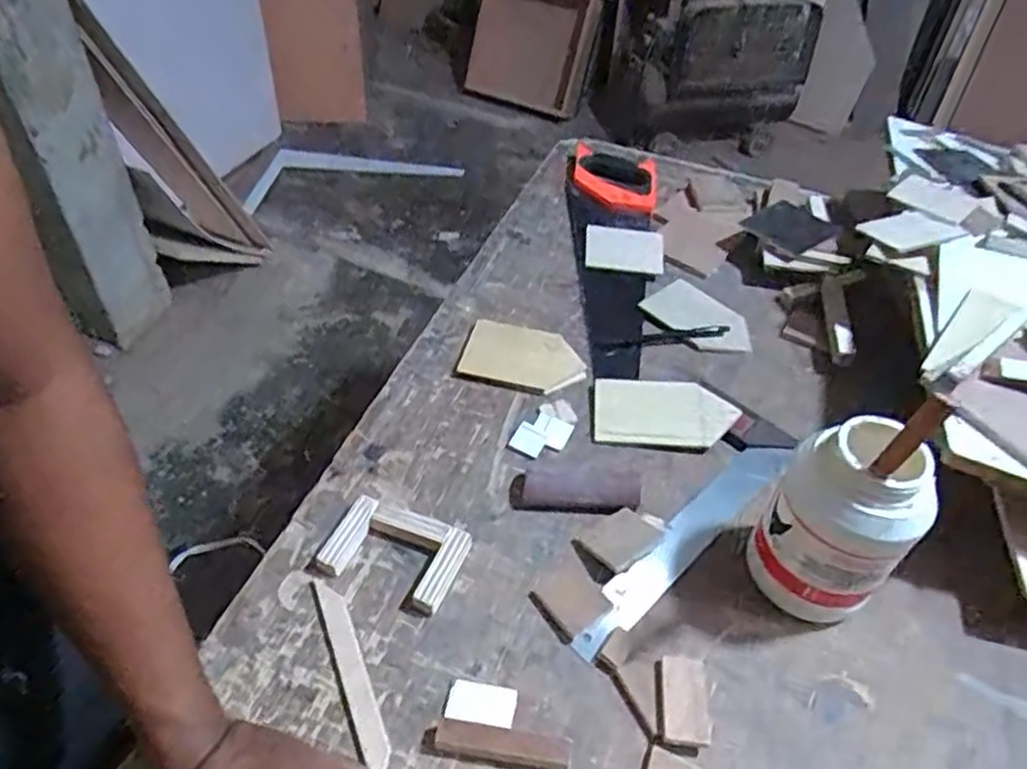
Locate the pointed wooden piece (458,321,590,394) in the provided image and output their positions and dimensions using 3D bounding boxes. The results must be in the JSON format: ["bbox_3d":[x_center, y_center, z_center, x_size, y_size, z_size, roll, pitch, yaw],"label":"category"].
[{"bbox_3d":[0.011,-0.028,0.752,0.124,0.009,0.083,16,47,11],"label":"pointed wooden piece"}]

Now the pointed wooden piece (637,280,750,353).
[{"bbox_3d":[0.211,-0.075,0.815,0.089,0.014,0.125,-28,54,-28],"label":"pointed wooden piece"}]

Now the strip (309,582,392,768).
[{"bbox_3d":[-0.117,0.206,0.521,0.021,0.004,0.148,-16,49,-19],"label":"strip"}]

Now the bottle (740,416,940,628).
[{"bbox_3d":[0.240,0.100,0.539,0.096,0.160,0.085,35,53,26],"label":"bottle"}]

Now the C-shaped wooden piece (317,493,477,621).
[{"bbox_3d":[-0.096,0.134,0.576,0.105,0.021,0.067,18,47,13],"label":"C-shaped wooden piece"}]

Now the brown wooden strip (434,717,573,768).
[{"bbox_3d":[-0.007,0.239,0.478,0.088,0.017,0.020,8,46,3],"label":"brown wooden strip"}]

